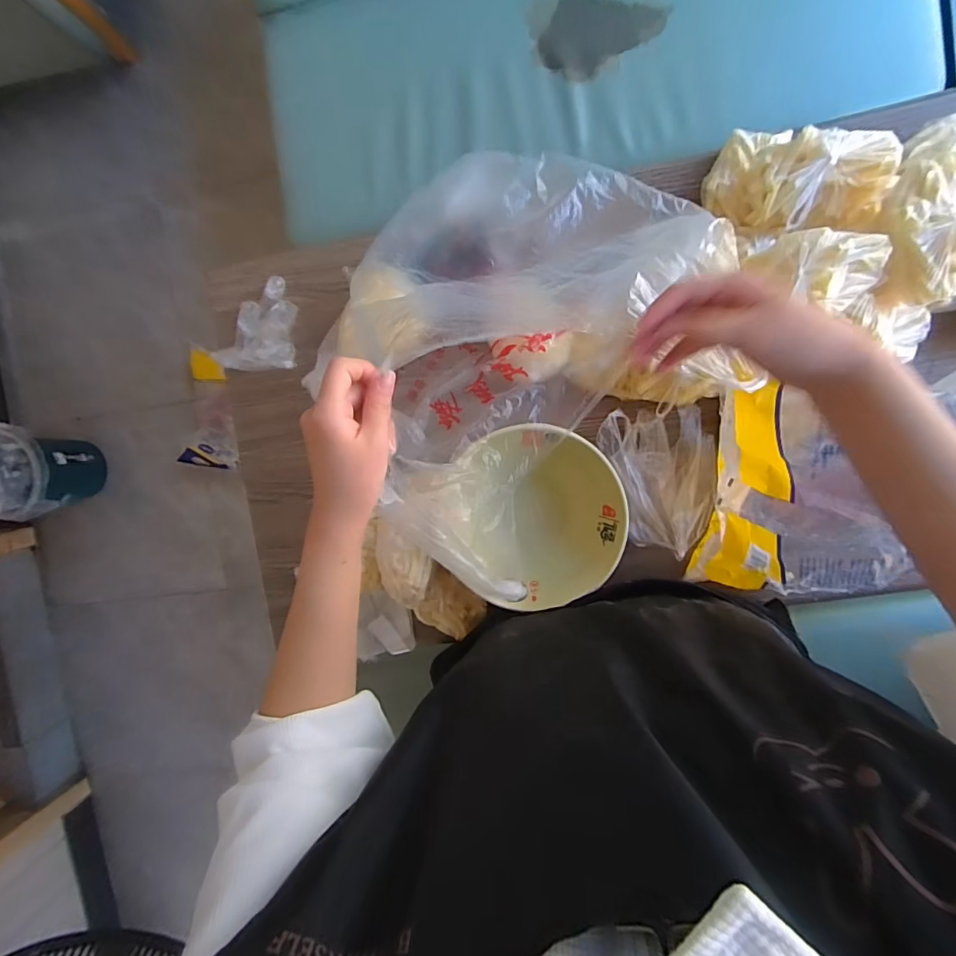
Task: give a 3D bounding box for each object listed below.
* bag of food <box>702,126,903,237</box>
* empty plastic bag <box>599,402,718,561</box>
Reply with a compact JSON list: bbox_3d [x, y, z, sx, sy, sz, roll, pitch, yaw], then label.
[{"bbox_3d":[0.355,-0.322,0.554,0.189,0.080,0.114,22,108,15],"label":"bag of food"},{"bbox_3d":[0.224,0.002,0.608,0.127,0.058,0.174,-9,93,9],"label":"empty plastic bag"}]

